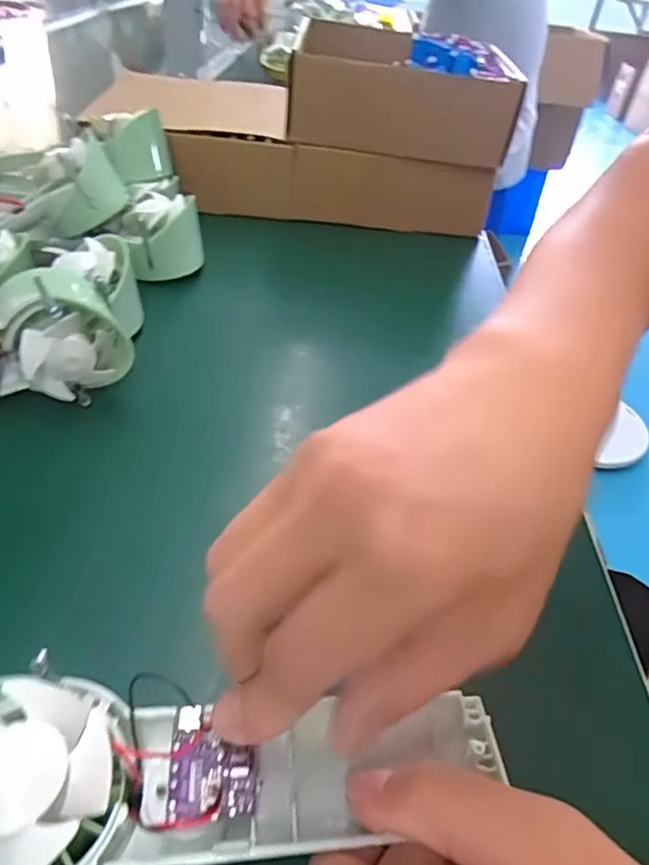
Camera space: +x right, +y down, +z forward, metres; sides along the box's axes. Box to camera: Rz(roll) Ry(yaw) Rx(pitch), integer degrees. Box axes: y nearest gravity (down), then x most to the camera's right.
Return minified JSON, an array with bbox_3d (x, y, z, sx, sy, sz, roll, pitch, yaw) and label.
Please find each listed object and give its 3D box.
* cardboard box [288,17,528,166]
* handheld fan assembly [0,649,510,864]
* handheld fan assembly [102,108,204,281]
[{"bbox_3d":[0.078,-0.354,0.584,0.204,0.080,0.220,7,41,2],"label":"cardboard box"},{"bbox_3d":[-0.029,0.102,0.170,0.168,0.028,0.059,6,40,-15],"label":"handheld fan assembly"},{"bbox_3d":[-0.142,-0.198,0.469,0.060,0.046,0.159,-10,65,-18],"label":"handheld fan assembly"}]

